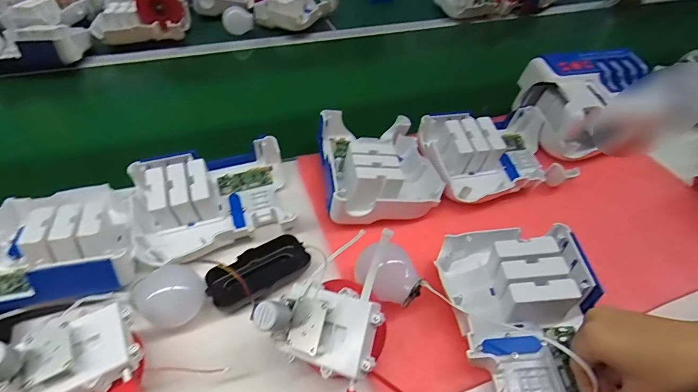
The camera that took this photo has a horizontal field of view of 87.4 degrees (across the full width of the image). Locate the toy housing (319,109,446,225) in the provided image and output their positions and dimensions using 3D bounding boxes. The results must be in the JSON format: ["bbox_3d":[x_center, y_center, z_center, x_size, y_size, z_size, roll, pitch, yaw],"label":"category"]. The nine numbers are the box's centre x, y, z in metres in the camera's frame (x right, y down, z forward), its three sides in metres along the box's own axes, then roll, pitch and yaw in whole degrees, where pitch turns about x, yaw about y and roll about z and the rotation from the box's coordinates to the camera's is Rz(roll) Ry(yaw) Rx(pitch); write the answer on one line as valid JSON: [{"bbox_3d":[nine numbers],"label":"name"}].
[{"bbox_3d":[0.037,-0.046,0.495,0.141,0.069,0.177,-5,45,-6],"label":"toy housing"}]

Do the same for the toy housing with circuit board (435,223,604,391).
[{"bbox_3d":[0.168,0.107,0.351,0.136,0.068,0.166,-5,45,-6],"label":"toy housing with circuit board"}]

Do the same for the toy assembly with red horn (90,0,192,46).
[{"bbox_3d":[-0.494,-0.456,0.873,0.198,0.110,0.255,-11,46,-12],"label":"toy assembly with red horn"}]

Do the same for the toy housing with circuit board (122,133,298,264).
[{"bbox_3d":[-0.168,-0.001,0.453,0.191,0.059,0.143,-17,47,-17],"label":"toy housing with circuit board"}]

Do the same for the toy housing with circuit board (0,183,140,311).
[{"bbox_3d":[-0.332,0.045,0.393,0.180,0.055,0.150,-15,47,-15],"label":"toy housing with circuit board"}]

